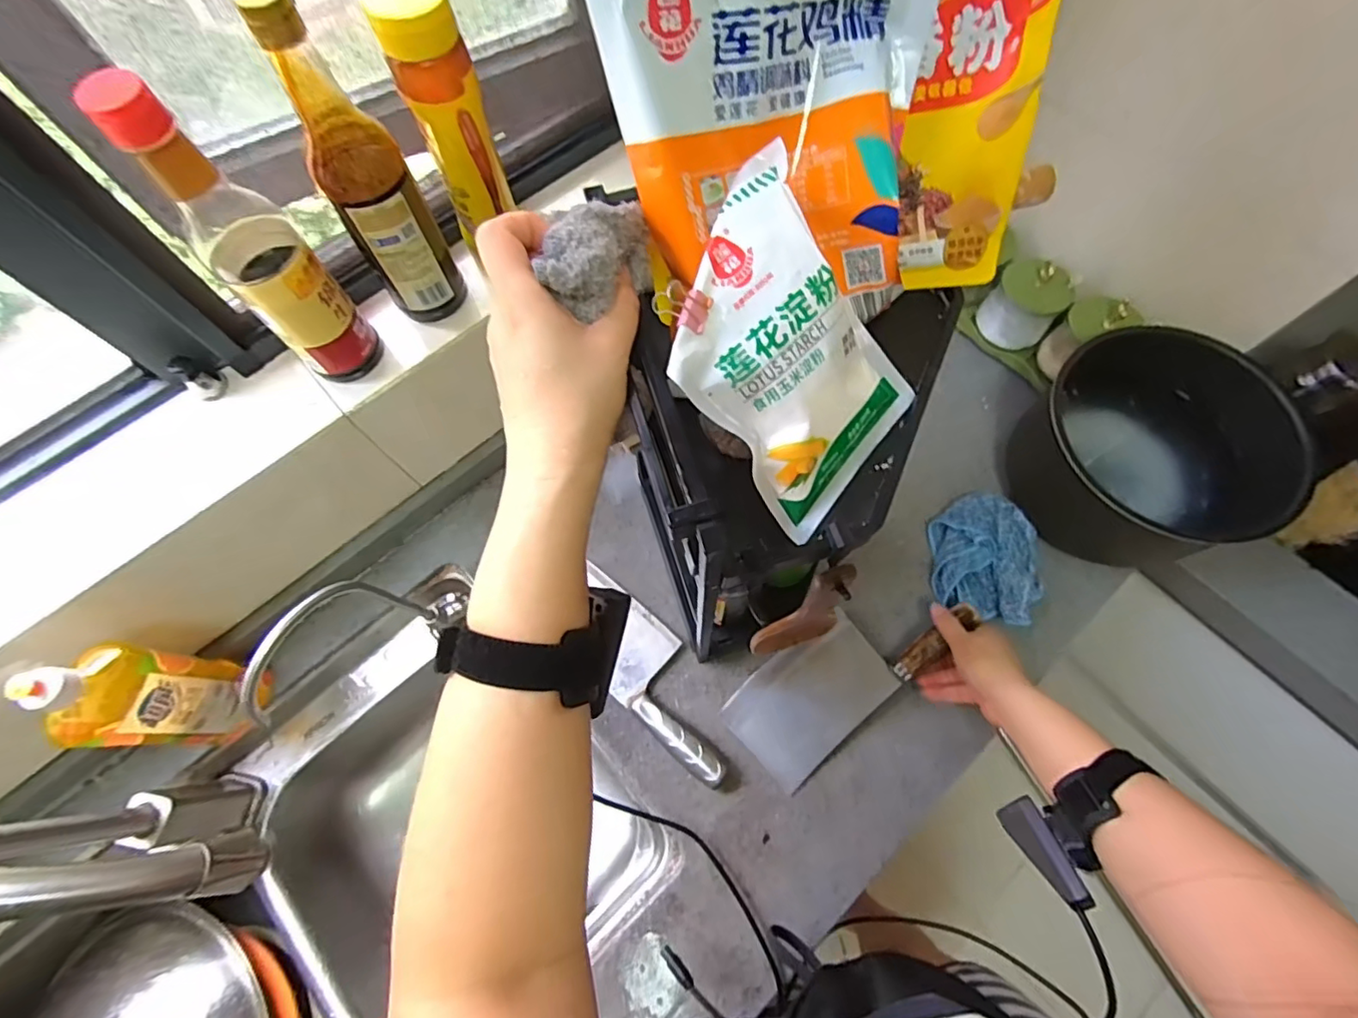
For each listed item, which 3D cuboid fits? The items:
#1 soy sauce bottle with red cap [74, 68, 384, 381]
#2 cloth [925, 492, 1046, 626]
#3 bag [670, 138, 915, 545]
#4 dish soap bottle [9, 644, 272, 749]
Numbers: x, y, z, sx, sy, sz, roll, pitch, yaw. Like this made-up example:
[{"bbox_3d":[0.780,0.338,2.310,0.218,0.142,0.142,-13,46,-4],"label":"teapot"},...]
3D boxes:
[{"bbox_3d":[-0.304,-0.185,0.419,0.068,0.232,0.060,-42,73,-14],"label":"soy sauce bottle with red cap"},{"bbox_3d":[0.329,0.048,0.624,0.106,0.042,0.150,9,69,5],"label":"cloth"},{"bbox_3d":[0.060,-0.079,0.305,0.114,0.025,0.165,-46,115,-14],"label":"bag"},{"bbox_3d":[-0.455,0.166,0.507,0.044,0.211,0.077,12,69,7],"label":"dish soap bottle"}]

